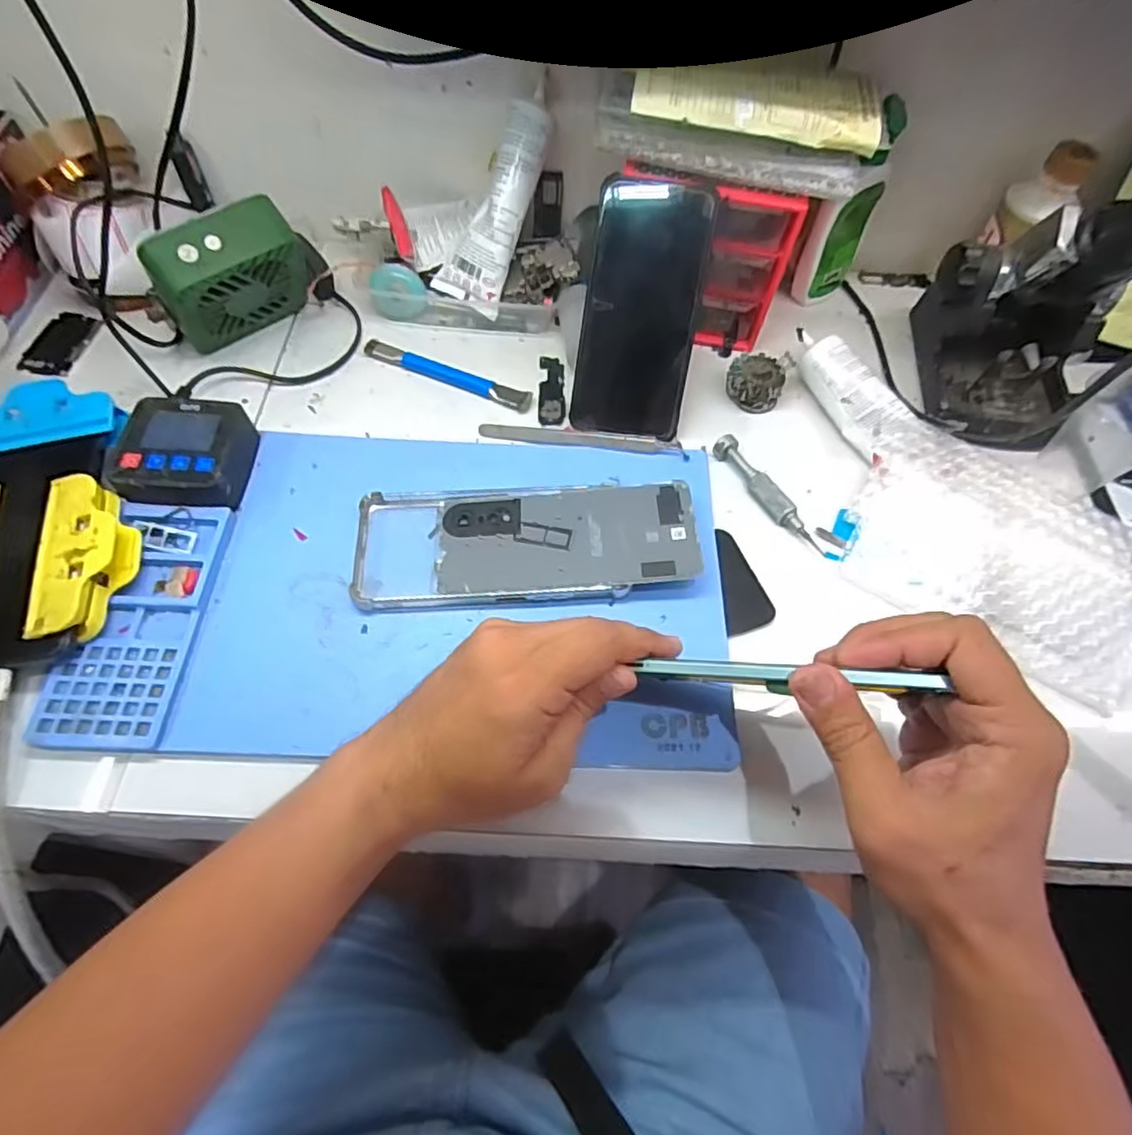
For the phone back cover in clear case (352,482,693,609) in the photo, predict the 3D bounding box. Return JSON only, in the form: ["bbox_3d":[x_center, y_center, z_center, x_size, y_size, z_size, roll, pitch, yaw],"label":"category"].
[{"bbox_3d":[-0.025,-0.016,0.397,0.207,0.025,0.080,-2,60,-4],"label":"phone back cover in clear case"}]

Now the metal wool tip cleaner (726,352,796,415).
[{"bbox_3d":[0.145,-0.143,0.479,0.041,0.032,0.041,1,60,-2],"label":"metal wool tip cleaner"}]

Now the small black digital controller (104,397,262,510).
[{"bbox_3d":[-0.249,-0.072,0.410,0.074,0.034,0.073,0,60,-3],"label":"small black digital controller"}]

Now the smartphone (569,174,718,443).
[{"bbox_3d":[0.052,-0.175,0.435,0.077,0.163,0.010,9,17,3],"label":"smartphone"}]

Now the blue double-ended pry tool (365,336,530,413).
[{"bbox_3d":[-0.092,-0.149,0.484,0.140,0.006,0.018,23,62,10],"label":"blue double-ended pry tool"}]

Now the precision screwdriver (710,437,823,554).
[{"bbox_3d":[0.138,-0.051,0.435,0.016,0.014,0.104,-27,65,-17],"label":"precision screwdriver"}]

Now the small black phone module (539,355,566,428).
[{"bbox_3d":[-0.010,-0.137,0.486,0.019,0.004,0.072,2,60,-2],"label":"small black phone module"}]

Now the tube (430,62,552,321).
[{"bbox_3d":[-0.049,-0.278,0.476,0.050,0.156,0.026,32,22,15],"label":"tube"}]

